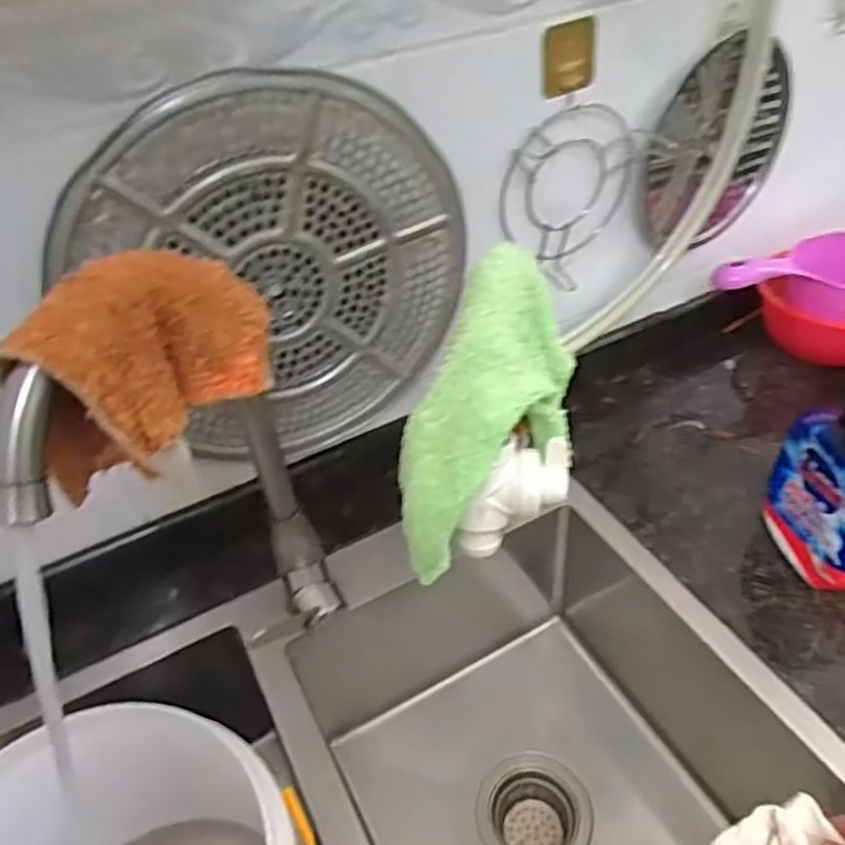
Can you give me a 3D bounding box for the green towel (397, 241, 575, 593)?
[{"bbox_3d":[0.050,-0.001,0.467,0.074,0.107,0.217,20,81,27],"label":"green towel"}]

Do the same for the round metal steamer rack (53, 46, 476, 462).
[{"bbox_3d":[-0.103,-0.117,0.587,0.296,0.333,0.031,-29,43,-4],"label":"round metal steamer rack"}]

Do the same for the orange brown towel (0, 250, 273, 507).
[{"bbox_3d":[-0.150,-0.041,0.387,0.051,0.113,0.146,12,45,20],"label":"orange brown towel"}]

